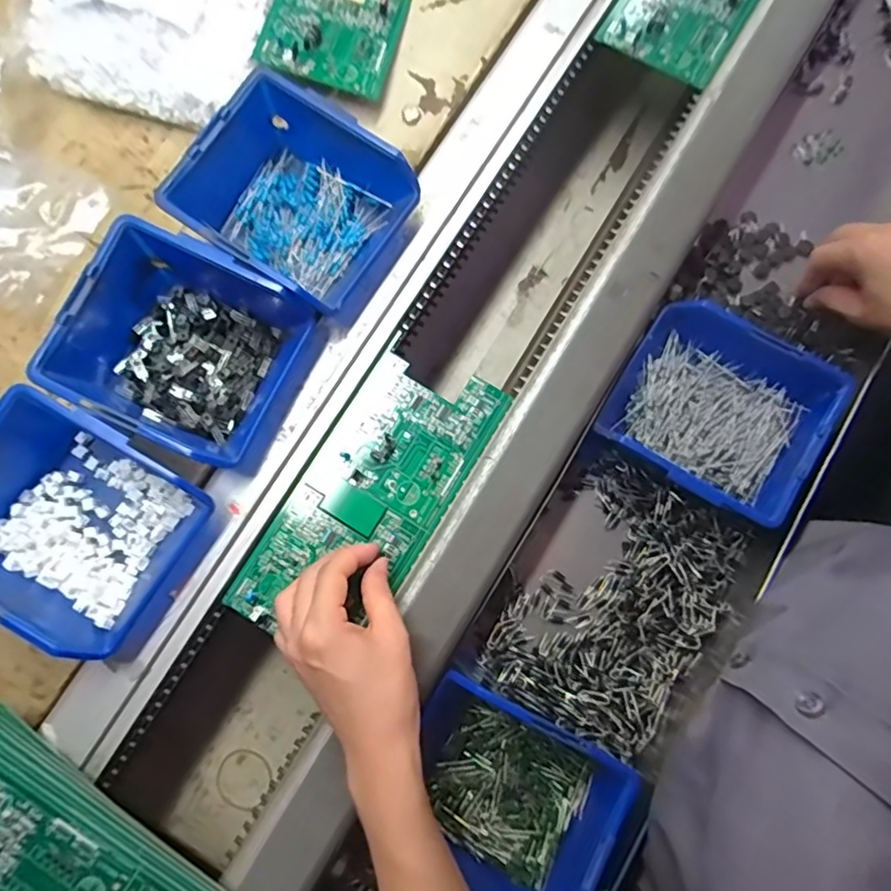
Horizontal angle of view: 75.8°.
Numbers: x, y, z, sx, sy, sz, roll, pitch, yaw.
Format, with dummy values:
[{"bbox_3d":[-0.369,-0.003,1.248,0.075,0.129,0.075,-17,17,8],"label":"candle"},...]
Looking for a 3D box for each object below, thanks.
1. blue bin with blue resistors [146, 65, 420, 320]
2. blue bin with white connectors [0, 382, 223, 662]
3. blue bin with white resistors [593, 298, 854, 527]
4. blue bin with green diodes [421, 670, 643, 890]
[{"bbox_3d":[-0.100,-0.165,0.391,0.136,0.056,0.122,33,82,6],"label":"blue bin with blue resistors"},{"bbox_3d":[-0.230,0.047,0.350,0.139,0.056,0.119,30,82,5],"label":"blue bin with white connectors"},{"bbox_3d":[0.188,-0.022,0.408,0.129,0.065,0.120,32,82,6],"label":"blue bin with white resistors"},{"bbox_3d":[0.037,0.224,0.367,0.131,0.052,0.118,29,81,5],"label":"blue bin with green diodes"}]

